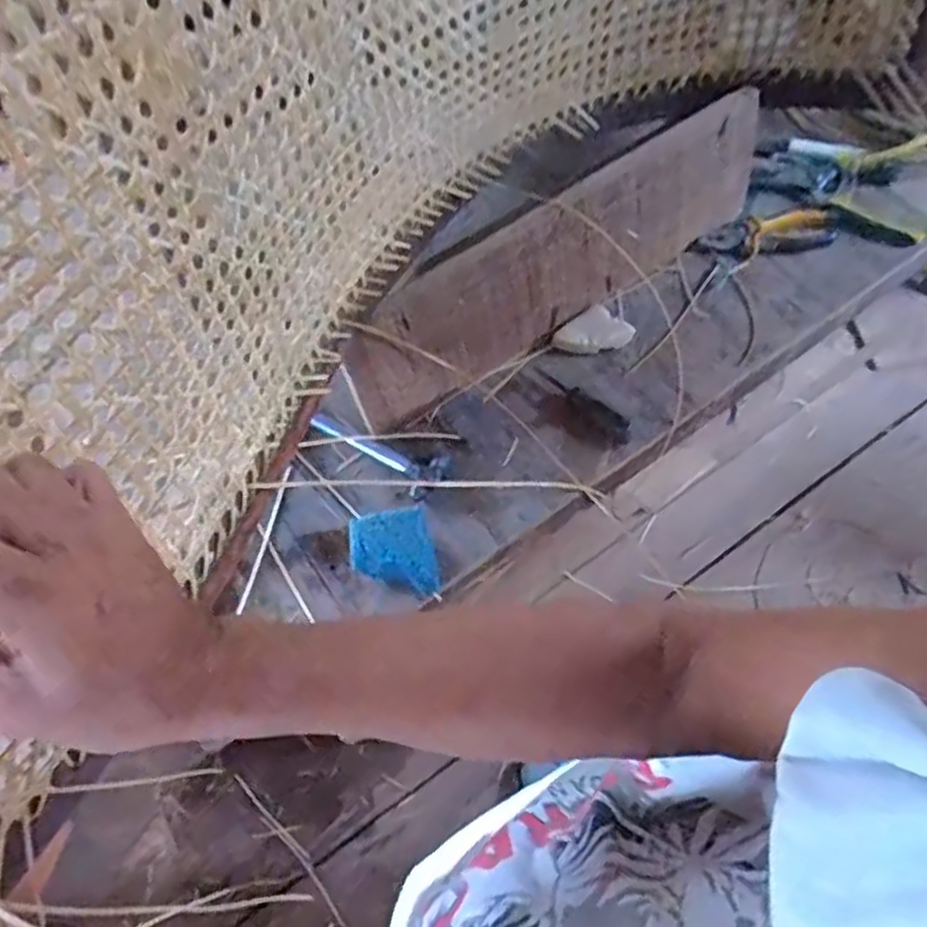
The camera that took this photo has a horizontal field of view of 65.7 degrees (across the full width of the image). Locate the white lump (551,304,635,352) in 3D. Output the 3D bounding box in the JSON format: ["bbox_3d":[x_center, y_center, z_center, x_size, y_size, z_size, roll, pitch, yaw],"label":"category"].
[{"bbox_3d":[0.143,-0.138,0.787,0.071,0.025,0.057,-35,70,-13],"label":"white lump"}]

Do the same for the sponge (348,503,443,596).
[{"bbox_3d":[-0.066,0.088,0.690,0.079,0.058,0.081,-10,66,-3],"label":"sponge"}]

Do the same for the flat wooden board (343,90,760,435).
[{"bbox_3d":[0.107,-0.207,0.736,0.504,0.155,0.028,-33,53,-9],"label":"flat wooden board"}]

